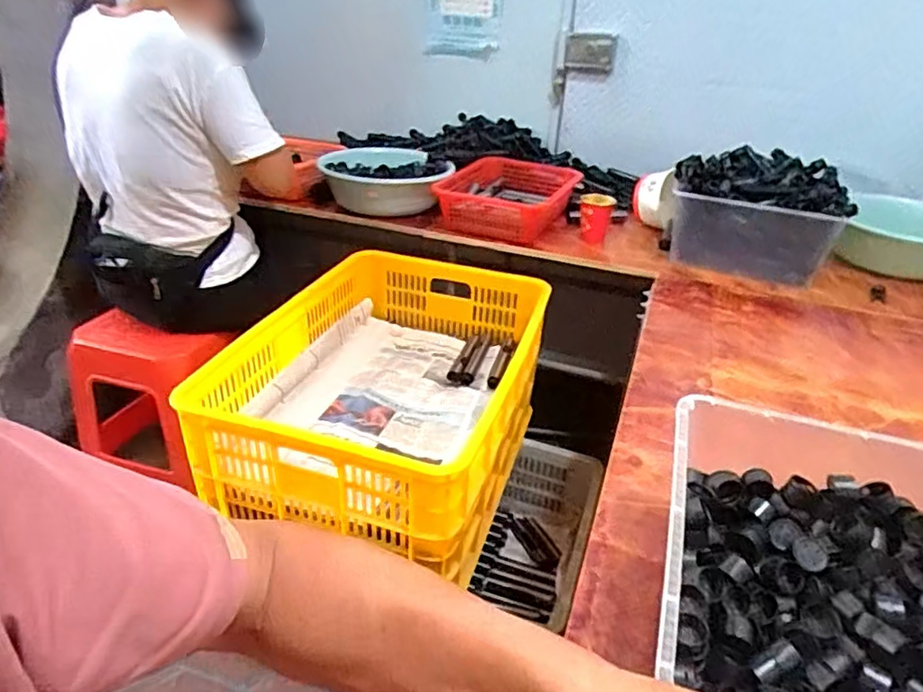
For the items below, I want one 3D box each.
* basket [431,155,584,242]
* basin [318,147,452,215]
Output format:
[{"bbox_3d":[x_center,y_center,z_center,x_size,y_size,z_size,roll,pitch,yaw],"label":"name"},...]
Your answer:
[{"bbox_3d":[0.113,-0.332,1.357,0.250,0.092,0.293,15,33,20],"label":"basket"},{"bbox_3d":[-0.174,-0.365,1.385,0.283,0.120,0.273,2,31,-1],"label":"basin"}]

